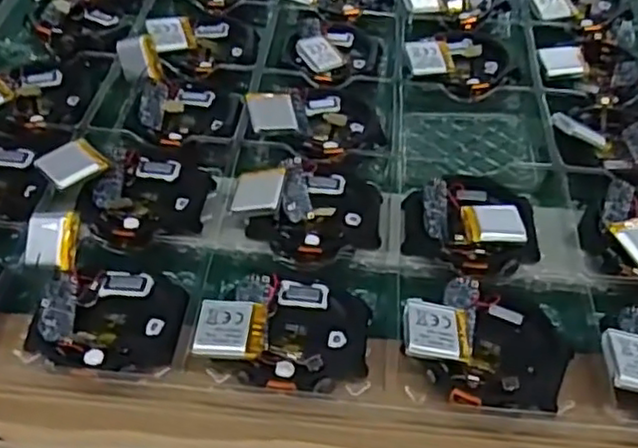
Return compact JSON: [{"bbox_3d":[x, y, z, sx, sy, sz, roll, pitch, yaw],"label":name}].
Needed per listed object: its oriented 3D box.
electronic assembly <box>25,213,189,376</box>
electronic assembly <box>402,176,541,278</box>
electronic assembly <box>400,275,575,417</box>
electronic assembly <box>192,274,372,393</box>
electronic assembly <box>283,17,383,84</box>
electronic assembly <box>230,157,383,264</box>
[{"bbox_3d":[-0.079,0.028,0.233,0.063,0.025,0.046,18,53,14],"label":"electronic assembly"},{"bbox_3d":[0.063,-0.001,0.273,0.054,0.016,0.054,4,51,3],"label":"electronic assembly"},{"bbox_3d":[0.058,0.043,0.231,0.056,0.016,0.045,15,53,12],"label":"electronic assembly"},{"bbox_3d":[-0.011,0.038,0.234,0.058,0.016,0.044,6,52,5],"label":"electronic assembly"},{"bbox_3d":[0.008,-0.094,0.354,0.049,0.013,0.051,4,51,3],"label":"electronic assembly"},{"bbox_3d":[-0.004,-0.007,0.273,0.059,0.012,0.049,3,51,2],"label":"electronic assembly"}]

